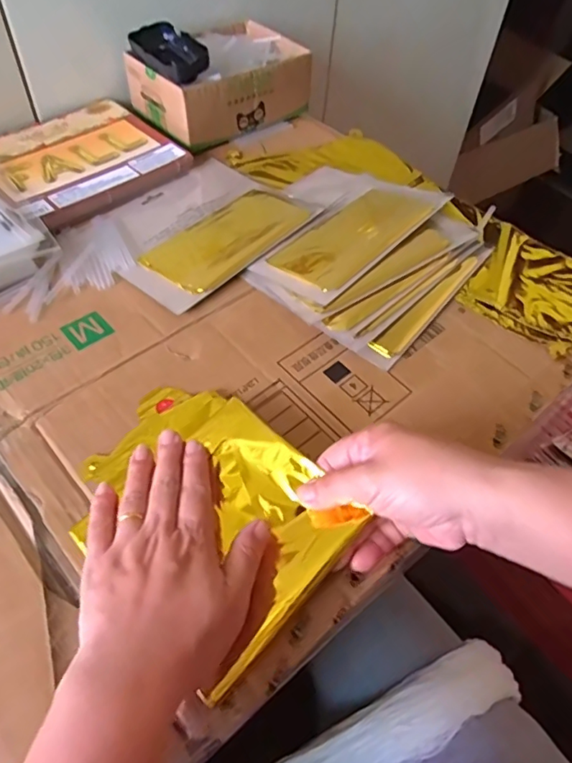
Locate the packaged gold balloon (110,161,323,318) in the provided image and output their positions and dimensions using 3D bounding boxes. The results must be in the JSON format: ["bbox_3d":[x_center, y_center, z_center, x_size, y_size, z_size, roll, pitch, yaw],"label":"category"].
[{"bbox_3d":[-0.085,-0.155,0.528,0.158,0.012,0.191,35,59,23],"label":"packaged gold balloon"}]

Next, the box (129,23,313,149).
[{"bbox_3d":[-0.075,-0.357,0.635,0.183,0.081,0.129,-33,60,-24],"label":"box"}]

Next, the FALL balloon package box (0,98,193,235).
[{"bbox_3d":[-0.227,-0.240,0.583,0.195,0.023,0.178,-37,62,-26],"label":"FALL balloon package box"}]

